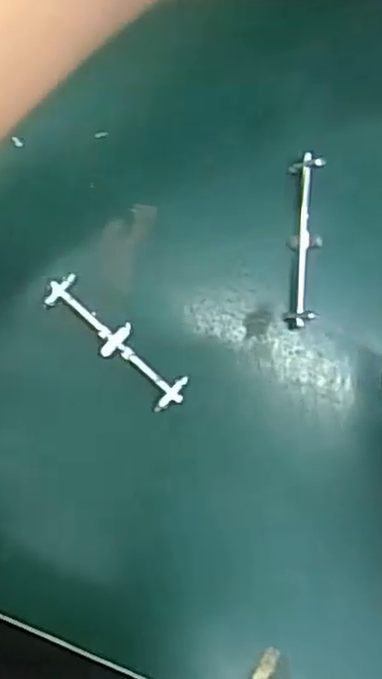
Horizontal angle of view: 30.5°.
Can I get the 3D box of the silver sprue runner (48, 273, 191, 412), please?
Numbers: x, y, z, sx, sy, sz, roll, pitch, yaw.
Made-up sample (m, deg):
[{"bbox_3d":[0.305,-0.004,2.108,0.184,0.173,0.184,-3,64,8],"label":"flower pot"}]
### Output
[{"bbox_3d":[-0.031,0.001,0.292,0.069,0.005,0.017,43,85,1],"label":"silver sprue runner"}]

